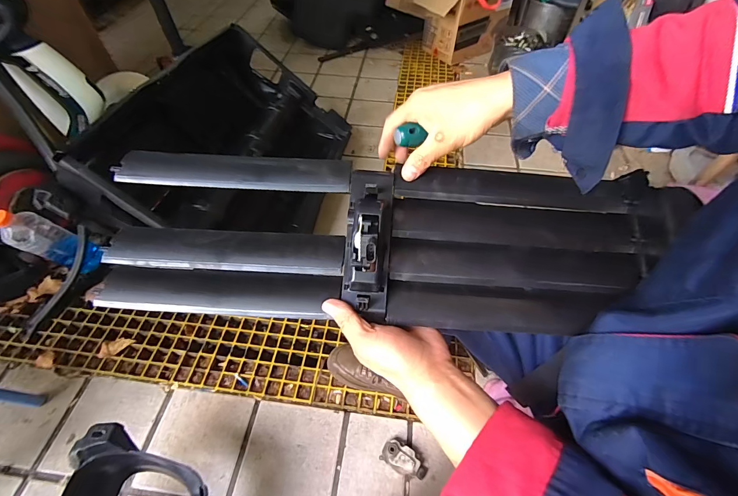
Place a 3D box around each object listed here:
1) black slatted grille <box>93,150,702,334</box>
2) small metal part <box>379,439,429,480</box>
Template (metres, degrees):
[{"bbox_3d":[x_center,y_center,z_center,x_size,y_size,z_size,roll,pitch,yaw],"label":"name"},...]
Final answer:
[{"bbox_3d":[0.012,-0.014,0.394,0.634,0.065,0.189,3,76,2],"label":"black slatted grille"},{"bbox_3d":[0.077,0.443,0.733,0.096,0.026,0.055,22,55,17],"label":"small metal part"}]

